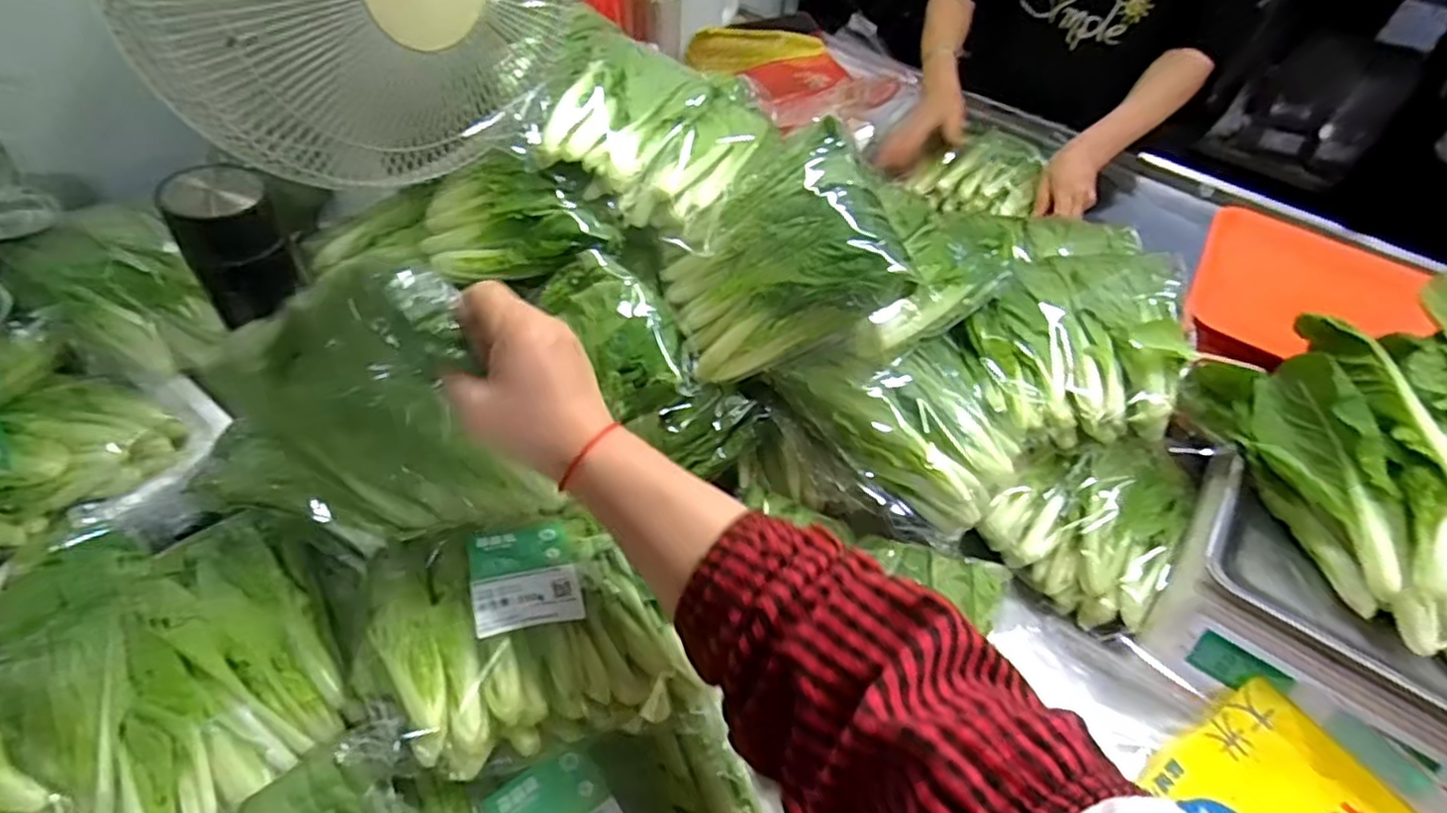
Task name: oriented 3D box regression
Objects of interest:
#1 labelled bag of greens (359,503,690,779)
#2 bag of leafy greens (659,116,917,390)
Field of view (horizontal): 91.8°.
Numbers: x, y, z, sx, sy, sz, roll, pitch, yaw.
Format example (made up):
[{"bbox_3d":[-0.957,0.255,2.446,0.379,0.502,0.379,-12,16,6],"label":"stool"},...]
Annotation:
[{"bbox_3d":[-0.122,0.131,0.418,0.160,0.057,0.139,-12,51,-16],"label":"labelled bag of greens"},{"bbox_3d":[0.036,-0.121,0.540,0.178,0.043,0.177,-27,63,18],"label":"bag of leafy greens"}]

